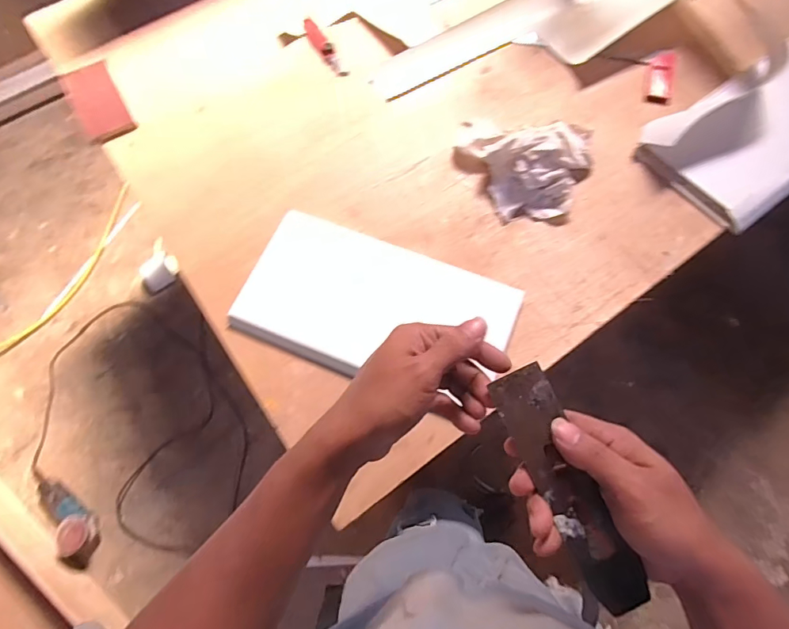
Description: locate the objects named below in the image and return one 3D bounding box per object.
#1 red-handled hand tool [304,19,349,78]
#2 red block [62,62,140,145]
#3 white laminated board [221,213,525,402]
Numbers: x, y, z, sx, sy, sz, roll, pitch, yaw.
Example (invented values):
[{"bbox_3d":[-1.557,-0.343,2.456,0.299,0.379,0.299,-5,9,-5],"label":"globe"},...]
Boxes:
[{"bbox_3d":[-0.137,-0.519,0.881,0.030,0.016,0.164,-30,70,-9],"label":"red-handled hand tool"},{"bbox_3d":[-0.548,-0.394,0.835,0.082,0.027,0.179,-29,70,-9],"label":"red block"},{"bbox_3d":[-0.026,-0.009,0.660,0.379,0.021,0.203,20,70,10],"label":"white laminated board"}]

